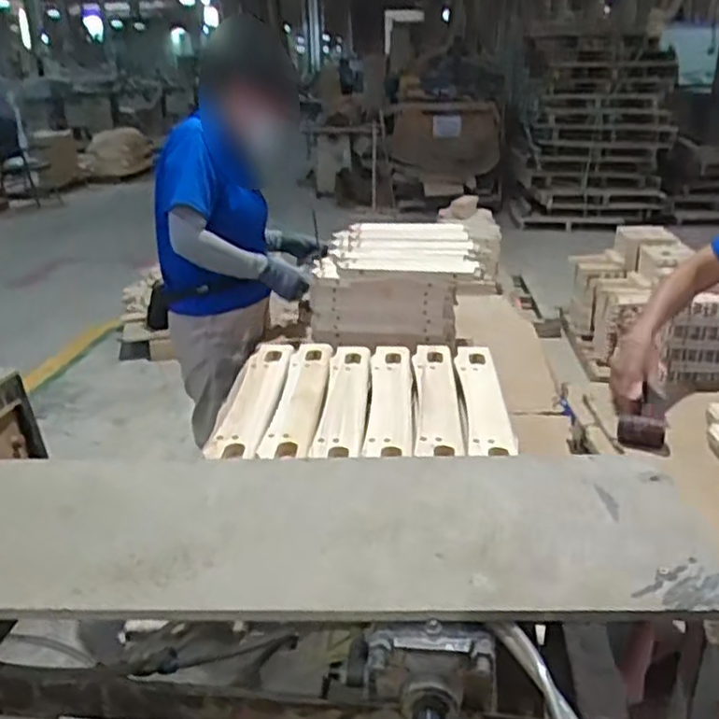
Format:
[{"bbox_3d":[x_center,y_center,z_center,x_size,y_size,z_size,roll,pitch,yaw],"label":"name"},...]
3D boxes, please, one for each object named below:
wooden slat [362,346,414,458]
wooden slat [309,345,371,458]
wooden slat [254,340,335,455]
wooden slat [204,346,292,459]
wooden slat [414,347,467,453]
[{"bbox_3d":[0.050,0.058,1.197,0.069,0.023,0.384,0,22,3],"label":"wooden slat"},{"bbox_3d":[-0.023,0.047,1.220,0.073,0.017,0.417,0,21,2],"label":"wooden slat"},{"bbox_3d":[-0.094,0.051,1.224,0.074,0.012,0.426,0,22,3],"label":"wooden slat"},{"bbox_3d":[-0.168,0.047,1.230,0.081,0.015,0.413,1,22,4],"label":"wooden slat"},{"bbox_3d":[0.127,0.058,1.218,0.072,0.028,0.410,1,22,3],"label":"wooden slat"}]

